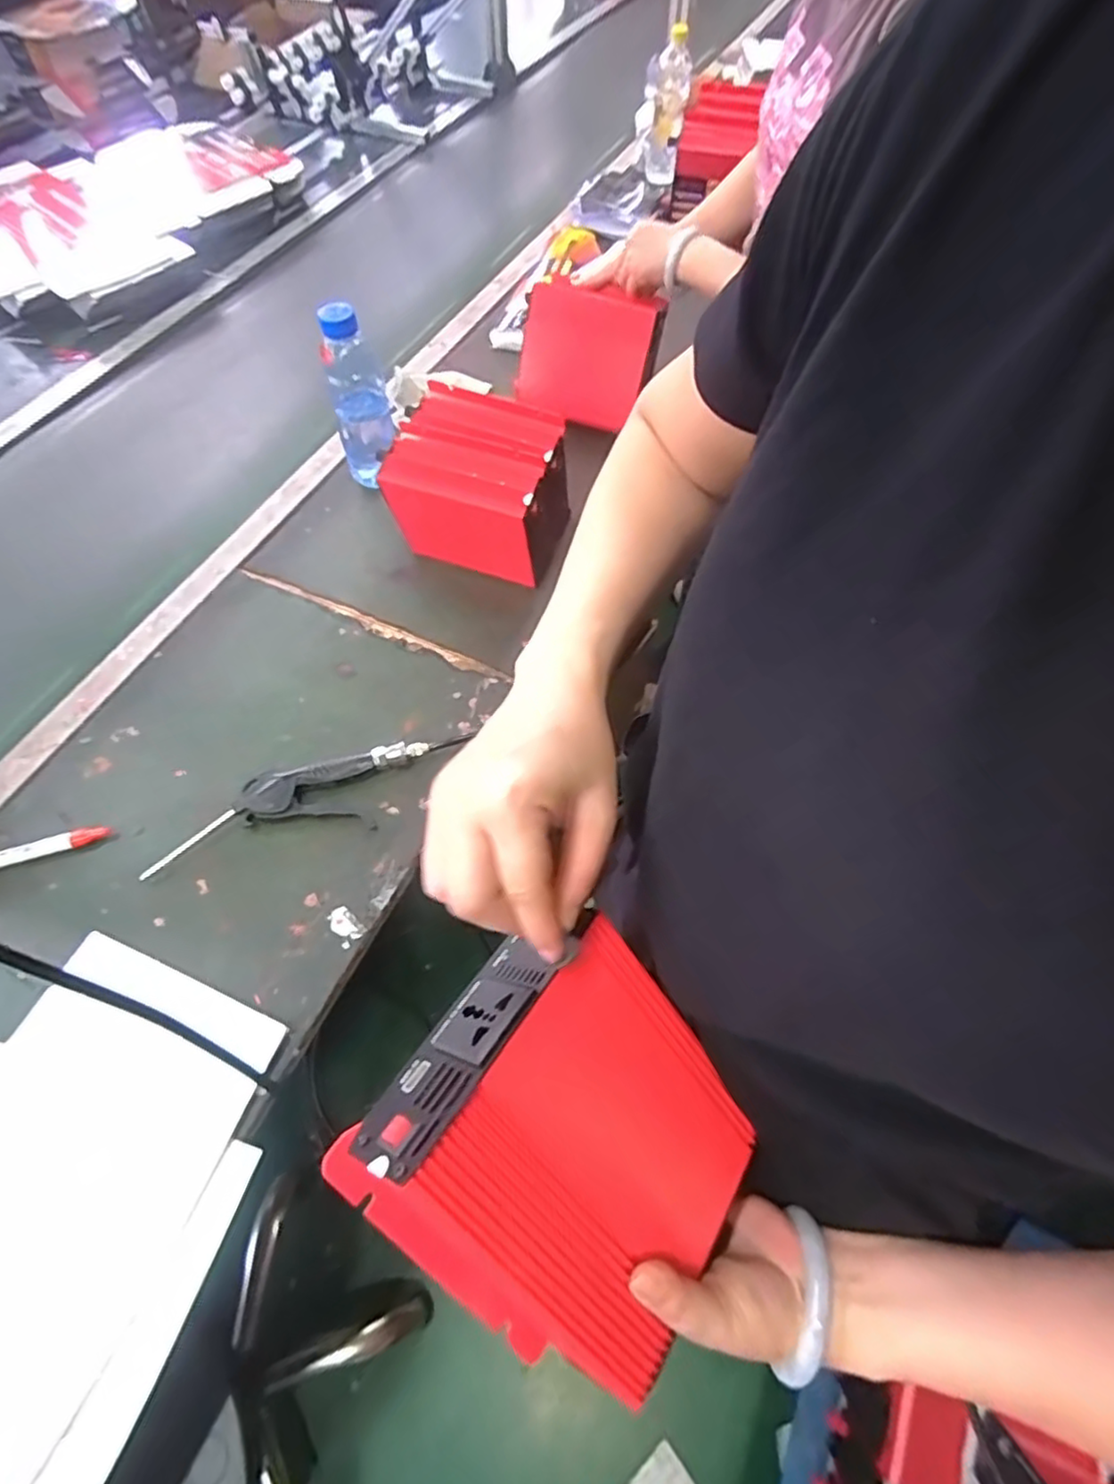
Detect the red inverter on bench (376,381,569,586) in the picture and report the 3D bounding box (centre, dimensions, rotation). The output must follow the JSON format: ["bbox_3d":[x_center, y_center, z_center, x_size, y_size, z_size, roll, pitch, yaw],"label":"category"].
[{"bbox_3d":[-0.086,-0.281,0.755,0.169,0.157,0.134,20,62,10],"label":"red inverter on bench"}]

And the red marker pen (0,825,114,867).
[{"bbox_3d":[-0.491,0.100,0.611,0.128,0.016,0.016,-17,62,-11],"label":"red marker pen"}]

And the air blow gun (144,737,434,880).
[{"bbox_3d":[-0.255,0.061,0.637,0.269,0.021,0.075,-18,63,-12],"label":"air blow gun"}]

